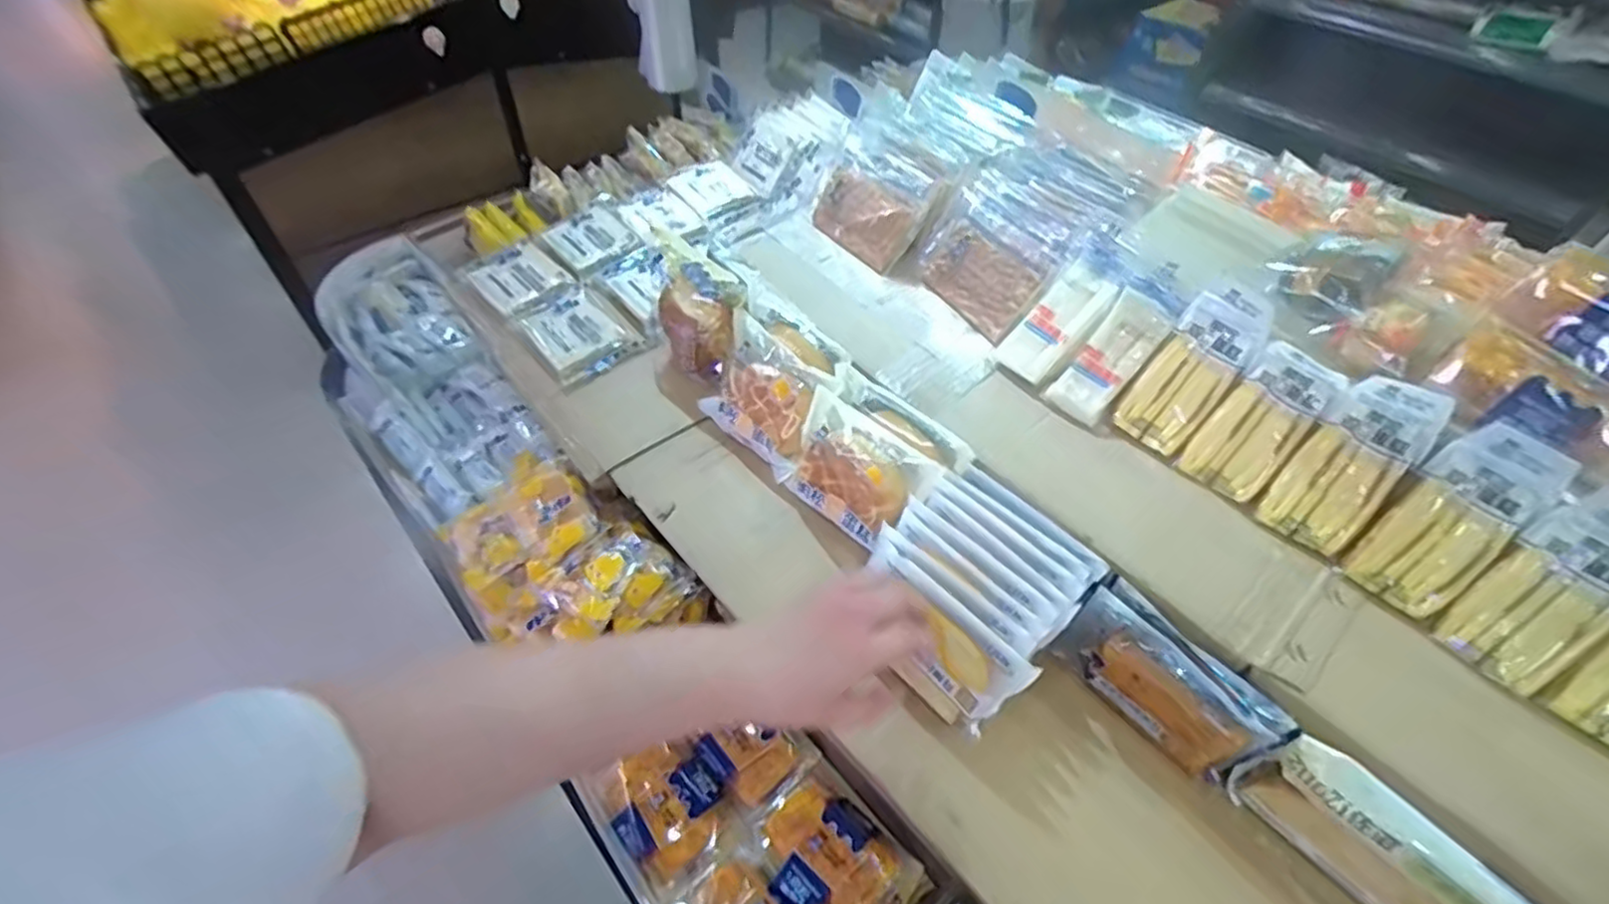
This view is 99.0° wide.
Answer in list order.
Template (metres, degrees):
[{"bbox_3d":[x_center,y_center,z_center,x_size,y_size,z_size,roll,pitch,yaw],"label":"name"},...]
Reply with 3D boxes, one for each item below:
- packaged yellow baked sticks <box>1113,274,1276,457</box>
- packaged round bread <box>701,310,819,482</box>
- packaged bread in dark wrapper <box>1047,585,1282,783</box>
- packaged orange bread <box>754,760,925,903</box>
[{"bbox_3d":[0.336,-0.071,0.595,0.063,0.148,0.010,39,29,25],"label":"packaged yellow baked sticks"},{"bbox_3d":[-0.043,-0.056,0.705,0.154,0.122,0.049,42,25,19],"label":"packaged round bread"},{"bbox_3d":[0.269,0.181,0.529,0.037,0.083,0.146,-32,59,-26],"label":"packaged bread in dark wrapper"},{"bbox_3d":[0.024,0.360,0.607,0.109,0.046,0.133,-34,60,-27],"label":"packaged orange bread"}]

